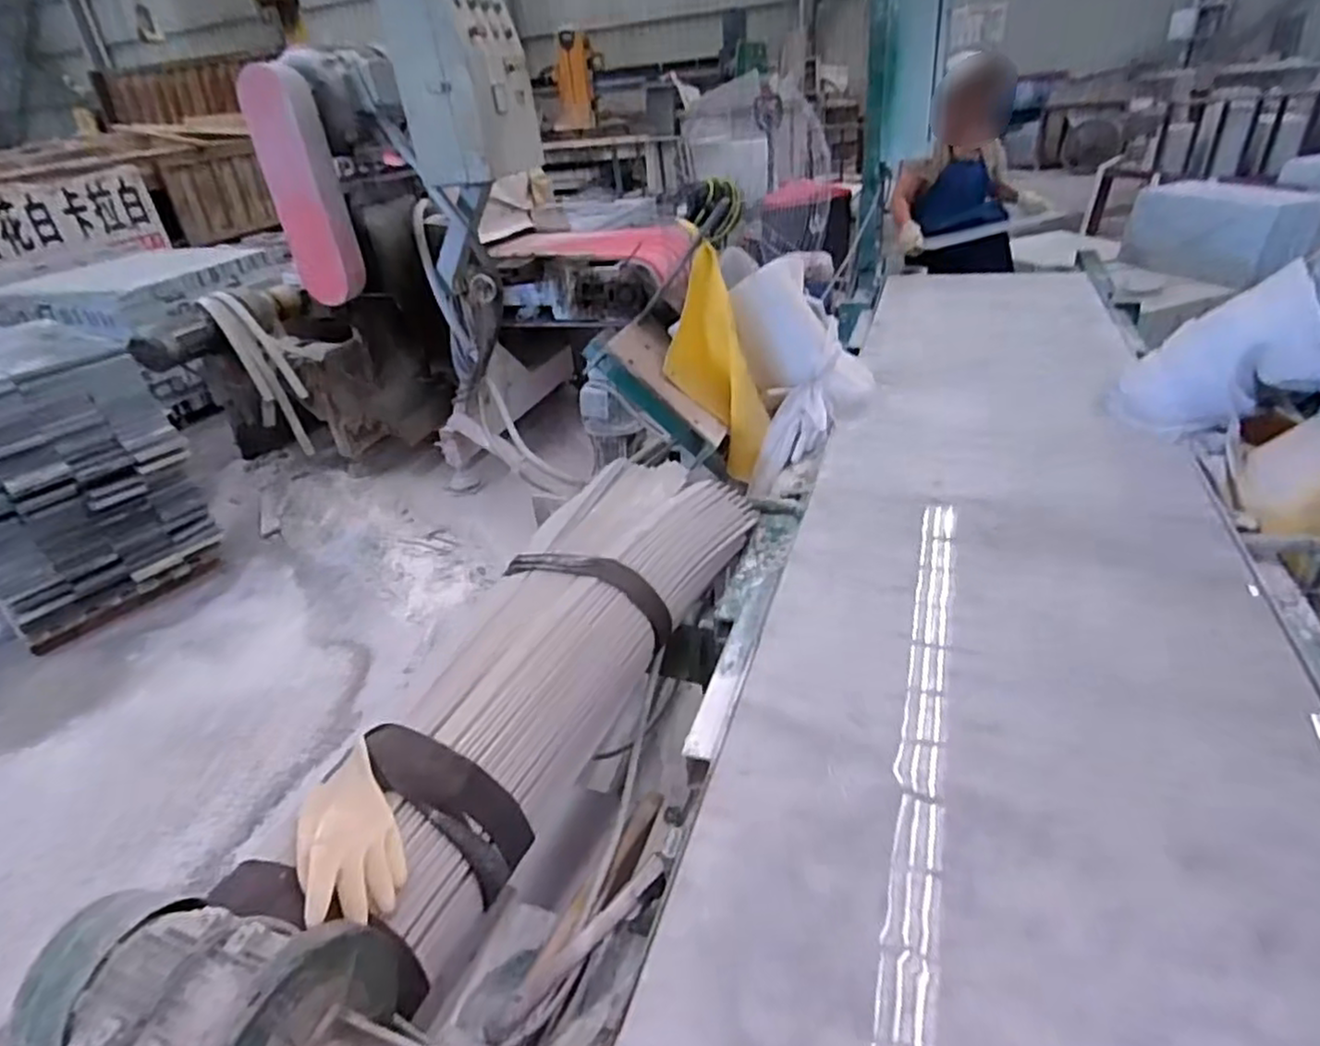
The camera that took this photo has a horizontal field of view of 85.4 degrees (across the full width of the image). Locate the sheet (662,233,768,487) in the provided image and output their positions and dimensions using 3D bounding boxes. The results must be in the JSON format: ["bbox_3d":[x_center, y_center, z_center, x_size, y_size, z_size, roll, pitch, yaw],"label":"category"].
[{"bbox_3d":[0.110,-0.320,1.520,0.150,0.488,0.109,-25,17,-27],"label":"sheet"}]

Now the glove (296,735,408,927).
[{"bbox_3d":[-0.375,0.364,0.849,0.108,0.039,0.226,-22,35,-24],"label":"glove"}]

